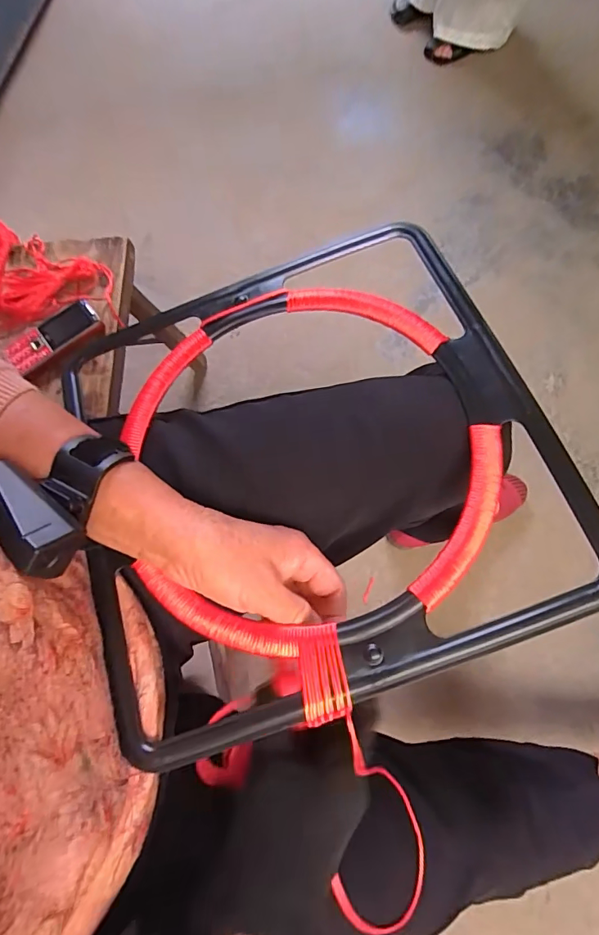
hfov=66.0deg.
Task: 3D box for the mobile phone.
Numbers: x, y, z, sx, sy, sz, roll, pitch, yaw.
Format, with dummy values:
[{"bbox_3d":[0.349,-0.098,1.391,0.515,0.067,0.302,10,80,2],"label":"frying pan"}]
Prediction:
[{"bbox_3d":[-0.333,-0.178,0.618,0.127,0.010,0.044,-39,88,-7],"label":"mobile phone"}]

